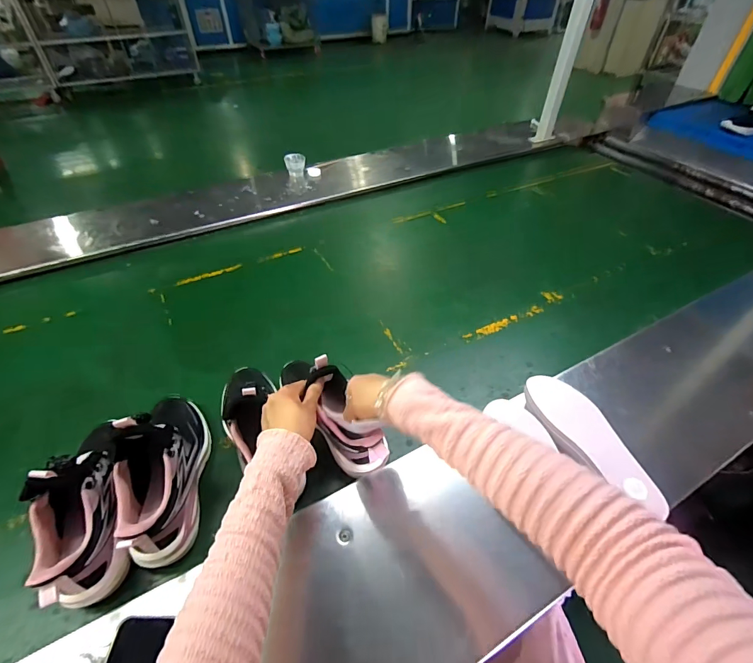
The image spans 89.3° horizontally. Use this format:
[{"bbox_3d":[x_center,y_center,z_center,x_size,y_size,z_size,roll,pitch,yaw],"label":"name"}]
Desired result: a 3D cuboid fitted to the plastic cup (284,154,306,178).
[{"bbox_3d":[-0.255,-0.521,1.210,0.062,0.061,0.061,-1,47,1],"label":"plastic cup"}]

